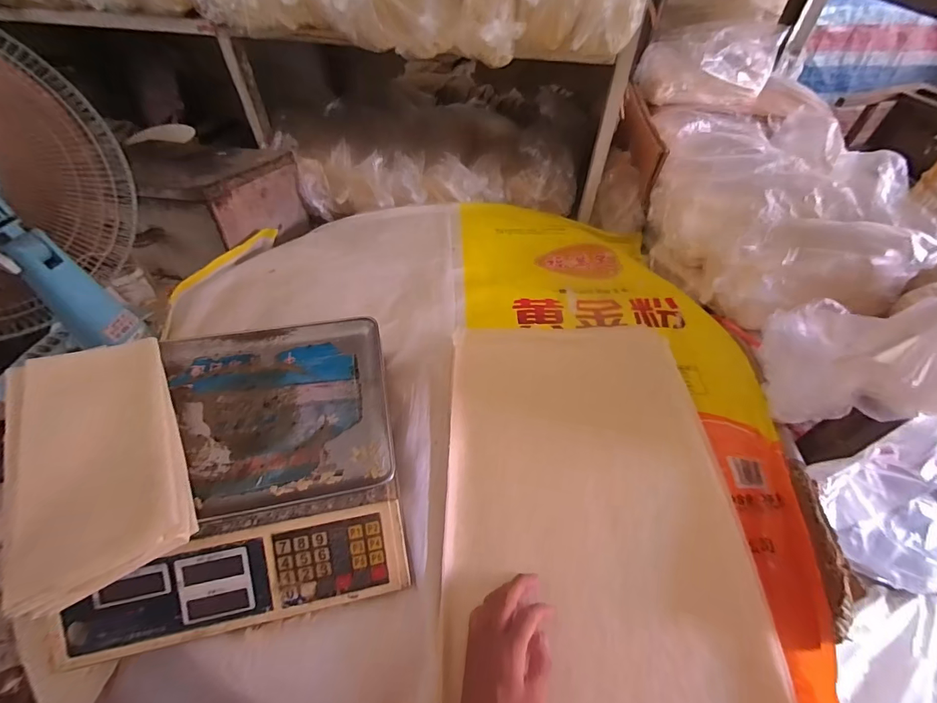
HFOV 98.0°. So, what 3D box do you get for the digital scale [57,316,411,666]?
[{"bbox_3d":[-0.236,0.119,0.457,0.297,0.089,0.306,-9,52,-9],"label":"digital scale"}]

